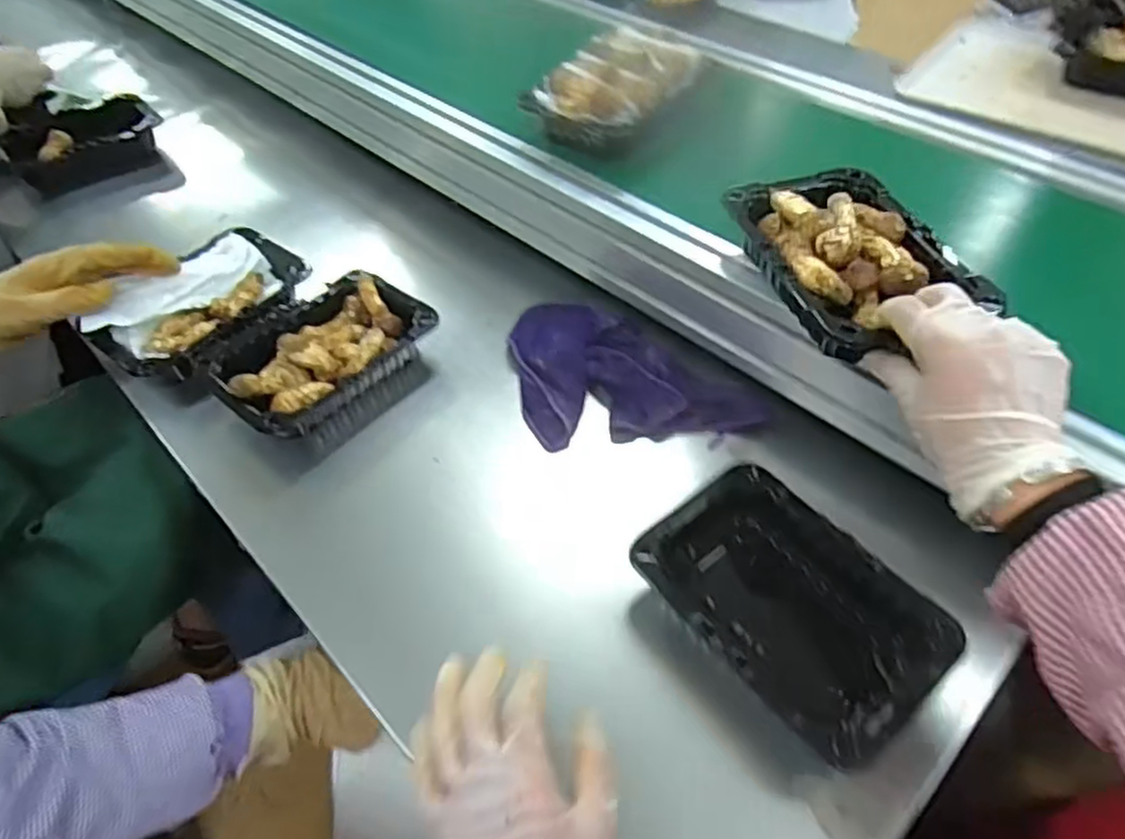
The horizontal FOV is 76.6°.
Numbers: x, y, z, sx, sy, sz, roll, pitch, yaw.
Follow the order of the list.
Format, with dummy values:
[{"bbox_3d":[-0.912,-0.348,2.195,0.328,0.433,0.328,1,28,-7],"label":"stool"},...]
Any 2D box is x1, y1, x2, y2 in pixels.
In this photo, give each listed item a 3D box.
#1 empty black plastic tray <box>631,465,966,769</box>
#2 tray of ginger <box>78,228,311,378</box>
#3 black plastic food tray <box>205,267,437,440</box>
[{"bbox_3d":[0.150,0.129,0.478,0.127,0.053,0.191,-34,56,-24],"label":"empty black plastic tray"},{"bbox_3d":[-0.321,-0.116,0.660,0.116,0.041,0.195,19,52,17],"label":"tray of ginger"},{"bbox_3d":[-0.216,-0.055,0.645,0.120,0.057,0.186,32,57,26],"label":"black plastic food tray"}]

